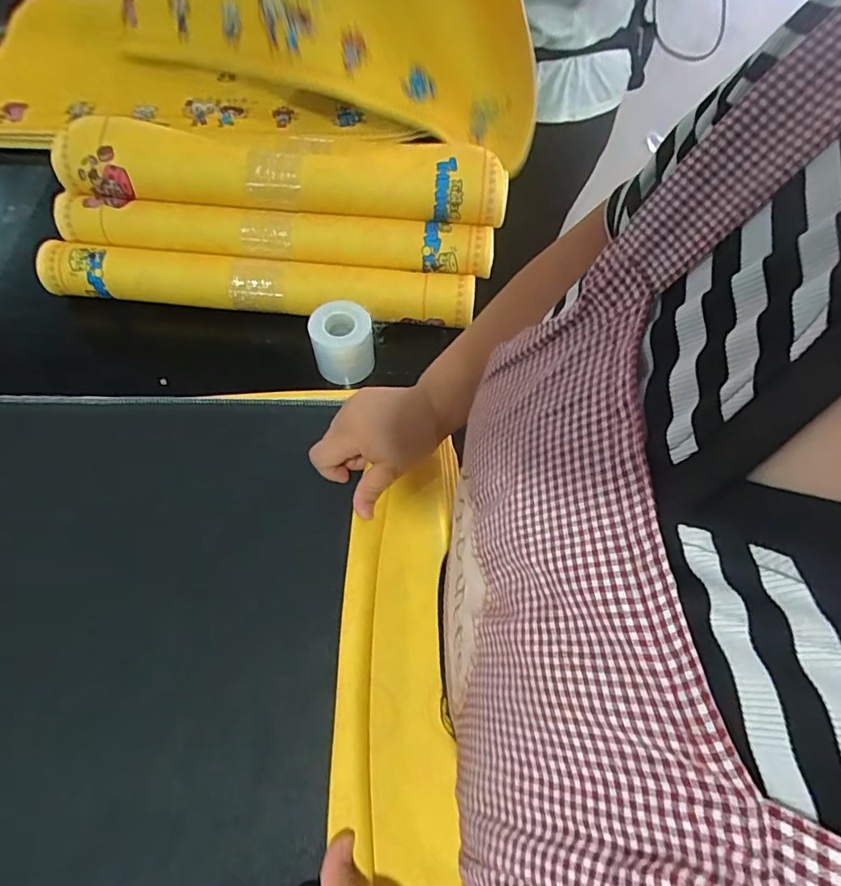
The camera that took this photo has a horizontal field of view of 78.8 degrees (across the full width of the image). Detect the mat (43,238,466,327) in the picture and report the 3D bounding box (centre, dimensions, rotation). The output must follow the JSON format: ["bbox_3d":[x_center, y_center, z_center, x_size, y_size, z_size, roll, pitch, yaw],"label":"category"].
[{"bbox_3d":[-0.197,-0.188,0.607,0.514,0.046,0.058,7,61,3],"label":"mat"}]

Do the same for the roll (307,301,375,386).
[{"bbox_3d":[-0.087,-0.113,0.575,0.064,0.068,0.061,0,61,0],"label":"roll"}]

